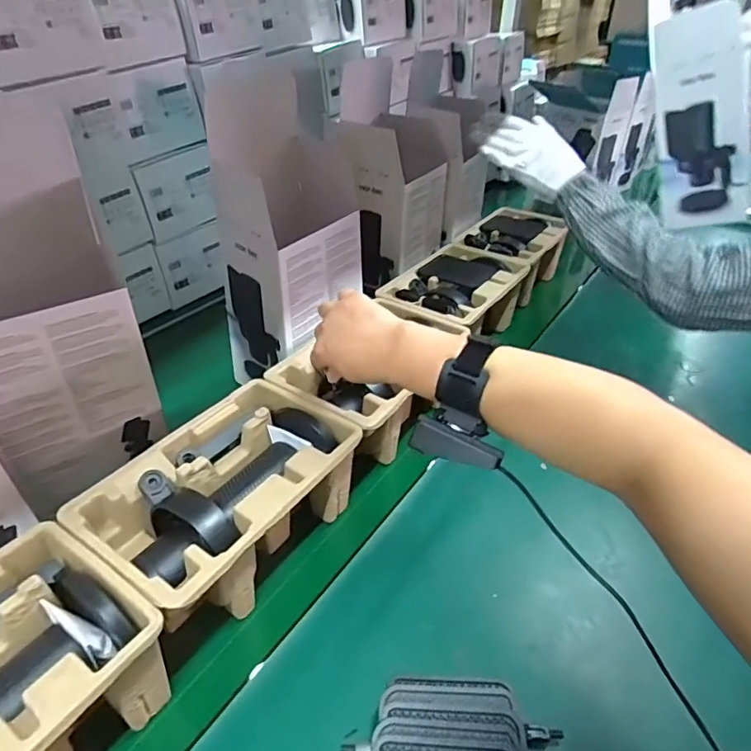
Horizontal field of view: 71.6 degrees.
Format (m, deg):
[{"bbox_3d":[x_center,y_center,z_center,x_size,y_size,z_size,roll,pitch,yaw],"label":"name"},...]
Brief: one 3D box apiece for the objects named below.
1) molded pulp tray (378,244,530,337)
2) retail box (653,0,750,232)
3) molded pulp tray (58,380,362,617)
[{"bbox_3d":[0.116,-0.103,0.800,0.153,0.107,0.223,21,41,26],"label":"molded pulp tray"},{"bbox_3d":[0.522,-0.399,0.831,0.120,0.323,0.076,-3,29,39],"label":"retail box"},{"bbox_3d":[-0.132,0.119,0.486,0.145,0.100,0.224,22,42,27],"label":"molded pulp tray"}]

